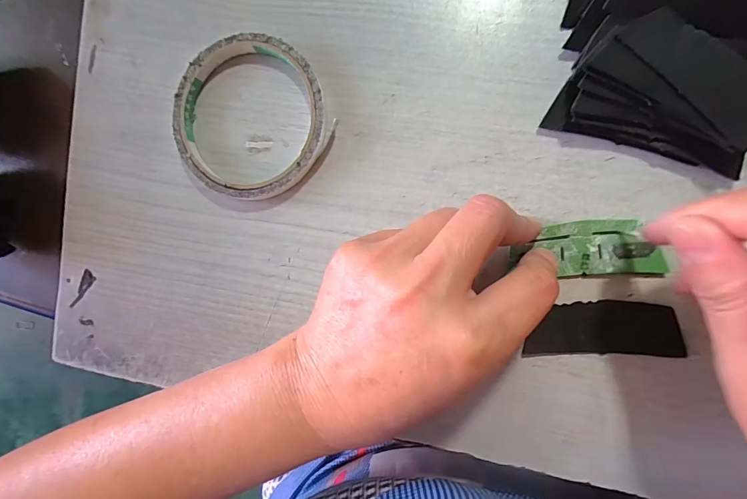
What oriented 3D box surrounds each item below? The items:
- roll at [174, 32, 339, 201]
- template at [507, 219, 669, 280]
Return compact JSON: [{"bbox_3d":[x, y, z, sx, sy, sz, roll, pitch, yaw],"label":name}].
[{"bbox_3d":[-0.070,-0.074,0.218,0.089,0.010,0.085,0,91,8],"label":"roll"},{"bbox_3d":[0.107,0.000,0.196,0.072,0.004,0.028,-2,90,11],"label":"template"}]

